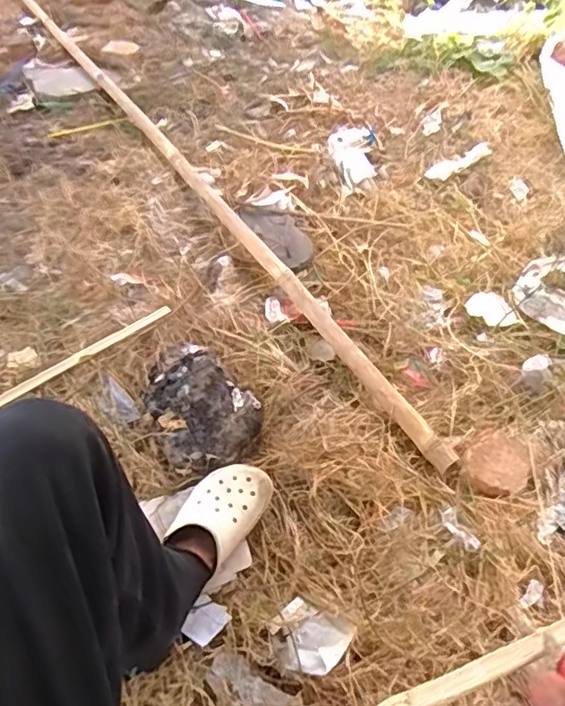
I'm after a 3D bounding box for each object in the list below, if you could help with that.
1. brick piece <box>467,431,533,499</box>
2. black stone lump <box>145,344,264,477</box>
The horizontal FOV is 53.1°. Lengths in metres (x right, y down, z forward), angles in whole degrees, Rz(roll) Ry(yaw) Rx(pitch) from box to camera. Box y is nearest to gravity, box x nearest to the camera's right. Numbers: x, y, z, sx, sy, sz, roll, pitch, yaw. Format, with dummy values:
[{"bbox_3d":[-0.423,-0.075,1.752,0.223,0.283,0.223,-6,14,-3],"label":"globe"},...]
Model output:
[{"bbox_3d":[0.343,0.177,0.904,0.122,0.036,0.100,-26,56,-22],"label":"brick piece"},{"bbox_3d":[-0.141,0.089,0.954,0.167,0.067,0.241,-24,55,-20],"label":"black stone lump"}]

